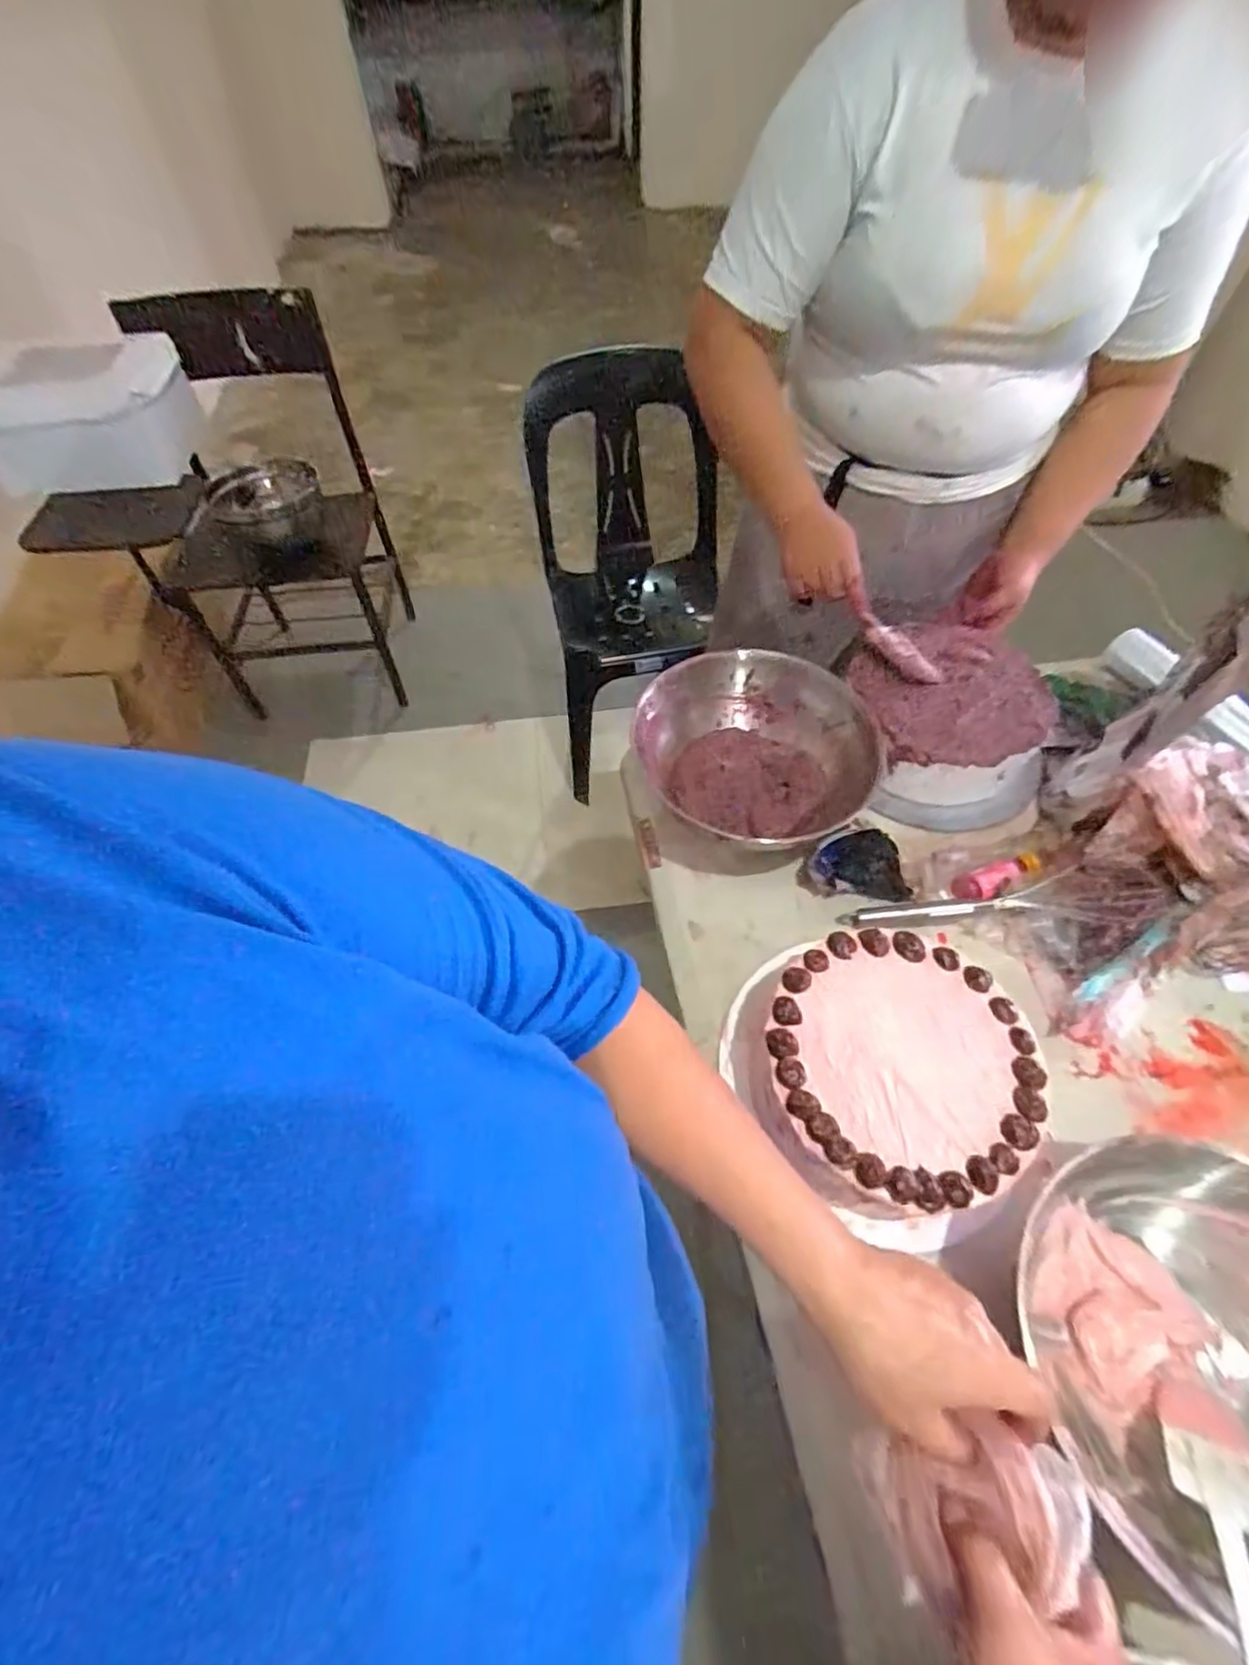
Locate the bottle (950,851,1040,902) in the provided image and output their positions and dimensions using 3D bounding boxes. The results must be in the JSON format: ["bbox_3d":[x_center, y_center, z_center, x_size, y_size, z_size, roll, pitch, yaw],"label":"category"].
[{"bbox_3d":[0.370,0.043,0.646,0.103,0.026,0.031,-20,59,-12],"label":"bottle"}]

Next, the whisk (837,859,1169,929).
[{"bbox_3d":[0.356,0.068,0.622,0.288,0.046,0.067,-4,57,-2],"label":"whisk"}]

